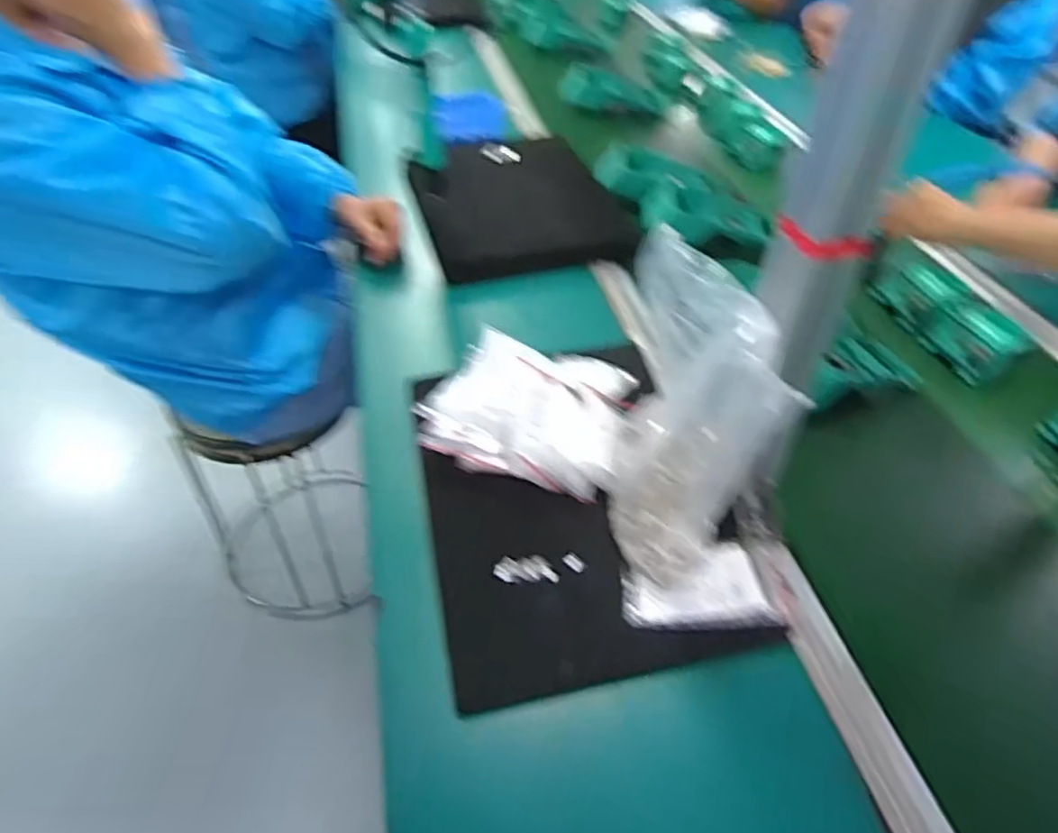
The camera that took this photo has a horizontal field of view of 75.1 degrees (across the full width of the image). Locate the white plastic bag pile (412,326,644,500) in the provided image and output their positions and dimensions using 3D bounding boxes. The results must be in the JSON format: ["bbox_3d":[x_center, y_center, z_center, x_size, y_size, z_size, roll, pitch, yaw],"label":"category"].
[{"bbox_3d":[0.002,-0.014,0.626,0.170,0.066,0.146,13,46,12],"label":"white plastic bag pile"}]

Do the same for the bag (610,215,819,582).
[{"bbox_3d":[0.120,0.001,0.511,0.095,0.213,0.160,7,45,5],"label":"bag"}]

